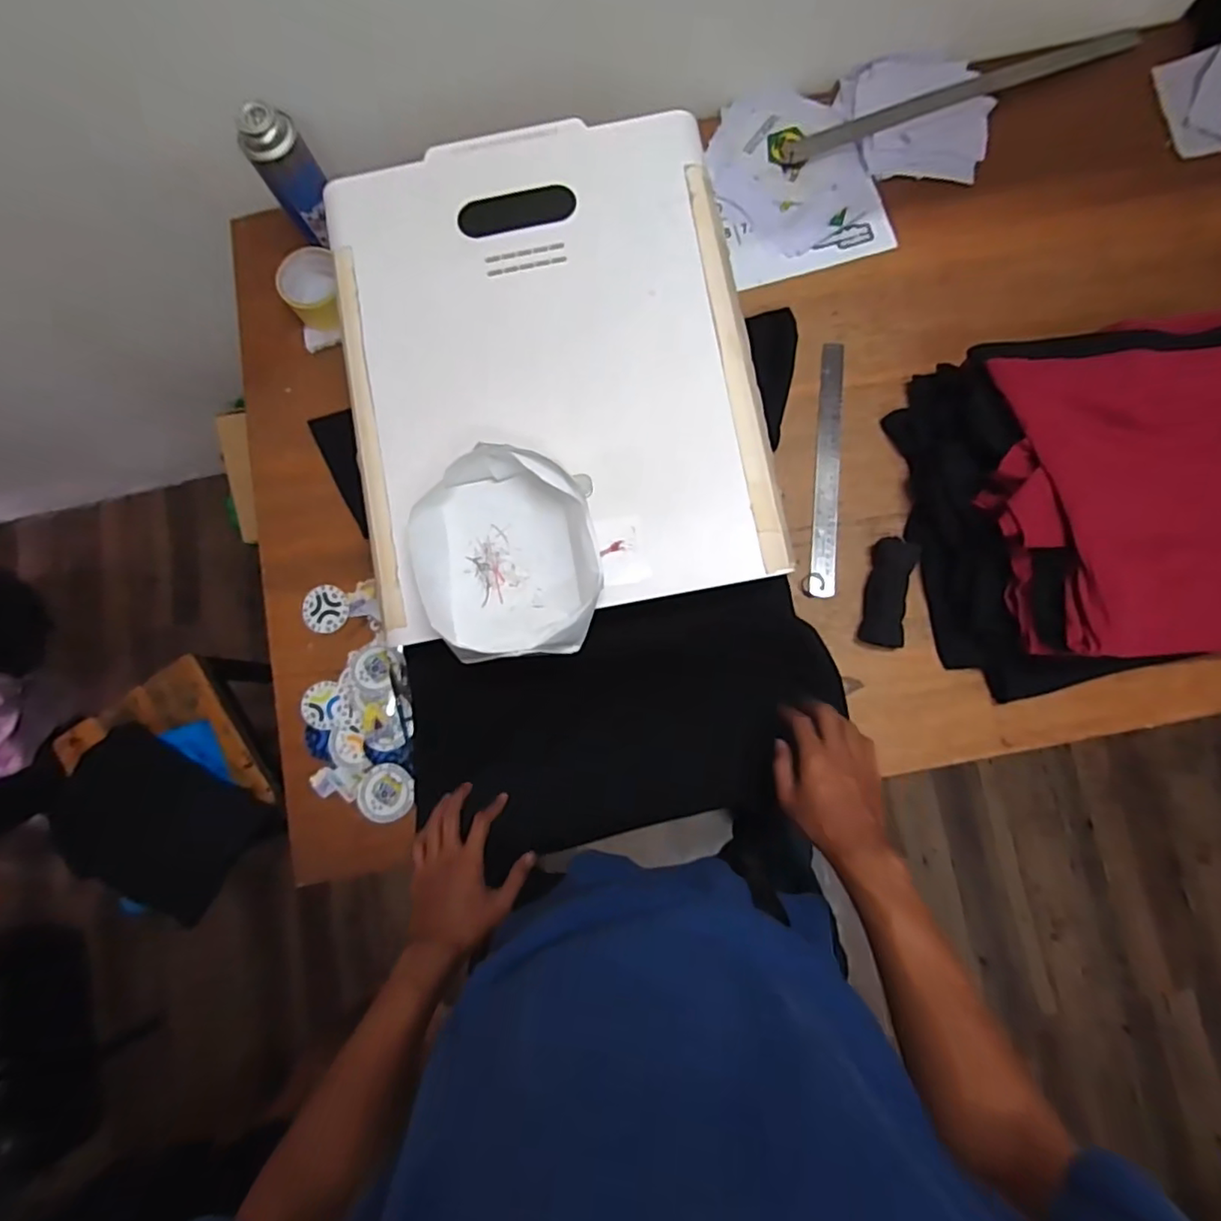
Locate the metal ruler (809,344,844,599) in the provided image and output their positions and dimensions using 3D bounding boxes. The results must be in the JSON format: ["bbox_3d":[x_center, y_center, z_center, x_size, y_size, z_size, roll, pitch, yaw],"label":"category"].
[{"bbox_3d":[0.269,-0.177,0.740,0.030,0.008,0.321,4,83,10],"label":"metal ruler"}]

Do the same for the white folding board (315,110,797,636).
[{"bbox_3d":[-0.064,-0.250,0.600,0.399,0.022,0.502,-10,84,2],"label":"white folding board"}]

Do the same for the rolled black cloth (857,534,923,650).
[{"bbox_3d":[0.329,-0.021,0.707,0.051,0.023,0.126,10,82,2],"label":"rolled black cloth"}]

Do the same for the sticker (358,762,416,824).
[{"bbox_3d":[-0.261,0.213,0.702,0.065,0.011,0.065,0,84,3],"label":"sticker"}]

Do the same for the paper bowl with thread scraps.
[{"bbox_3d":[-0.098,-0.049,0.553,0.169,0.050,0.185,0,82,1],"label":"paper bowl with thread scraps"}]

